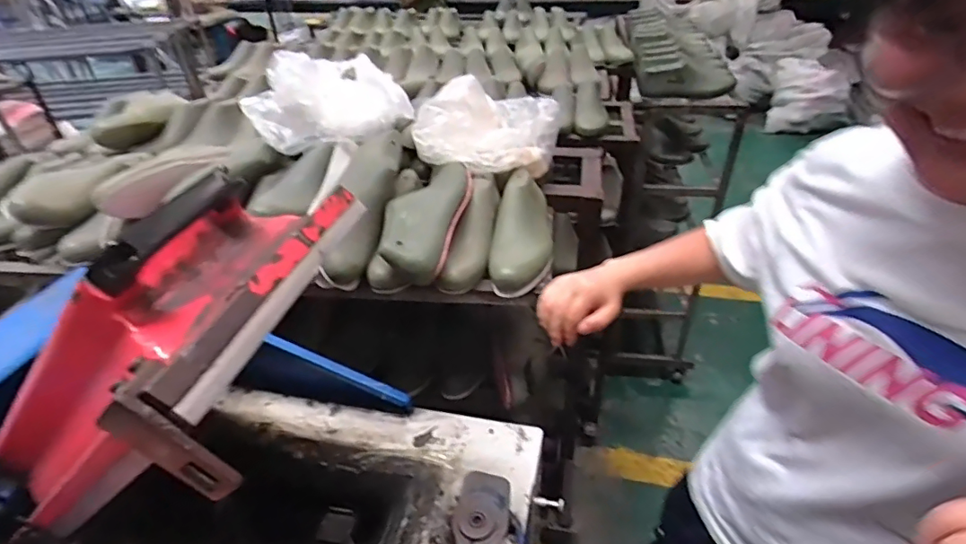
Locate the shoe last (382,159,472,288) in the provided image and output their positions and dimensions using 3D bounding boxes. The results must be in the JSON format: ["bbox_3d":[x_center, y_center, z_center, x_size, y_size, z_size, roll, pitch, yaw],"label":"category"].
[{"bbox_3d":[-0.082,-0.084,0.797,0.098,0.068,0.239,8,38,13],"label":"shoe last"}]

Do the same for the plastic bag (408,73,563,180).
[{"bbox_3d":[0.014,-0.257,0.947,0.211,0.153,0.268,8,38,14],"label":"plastic bag"}]

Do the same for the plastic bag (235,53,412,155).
[{"bbox_3d":[-0.264,-0.292,0.873,0.273,0.123,0.135,-11,38,-11],"label":"plastic bag"}]

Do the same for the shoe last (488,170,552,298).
[{"bbox_3d":[0.066,-0.069,0.824,0.091,0.078,0.262,4,50,9],"label":"shoe last"}]

